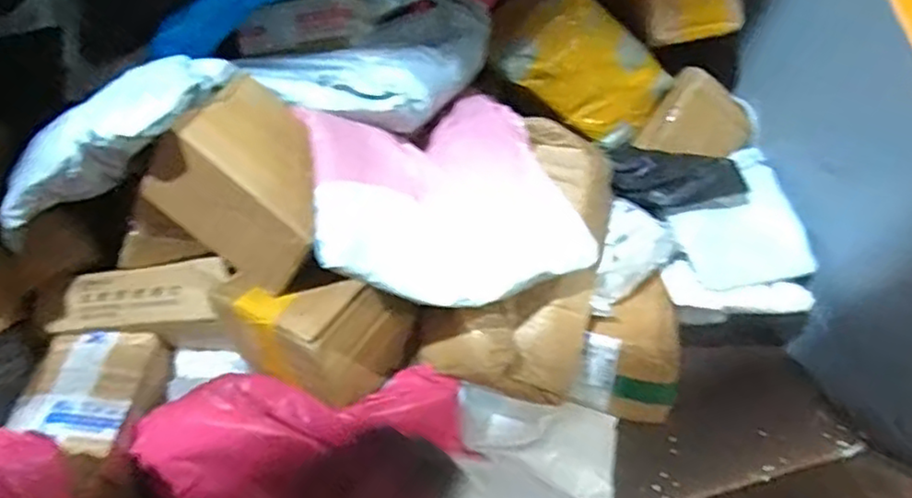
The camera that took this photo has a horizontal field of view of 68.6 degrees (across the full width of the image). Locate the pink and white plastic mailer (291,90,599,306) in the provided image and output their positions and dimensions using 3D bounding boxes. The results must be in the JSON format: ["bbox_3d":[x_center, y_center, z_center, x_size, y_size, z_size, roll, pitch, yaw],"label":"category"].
[{"bbox_3d":[-0.013,-0.054,0.605,0.249,0.128,0.207,-16,41,-15],"label":"pink and white plastic mailer"}]

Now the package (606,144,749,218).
[{"bbox_3d":[0.257,-0.084,0.787,0.158,0.053,0.093,5,40,9],"label":"package"}]

